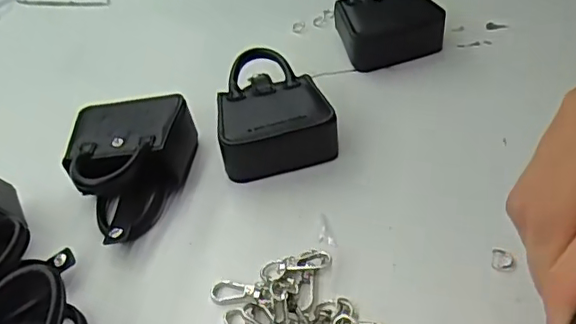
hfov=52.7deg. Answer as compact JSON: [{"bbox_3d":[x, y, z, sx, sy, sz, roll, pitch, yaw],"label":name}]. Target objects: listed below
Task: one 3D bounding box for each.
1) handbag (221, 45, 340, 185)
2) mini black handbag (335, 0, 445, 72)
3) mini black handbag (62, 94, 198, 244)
[{"bbox_3d":[-0.015,-0.036,0.407,0.073,0.039,0.095,-13,42,-7],"label":"handbag"},{"bbox_3d":[0.077,-0.121,0.479,0.076,0.053,0.088,-13,42,-7],"label":"mini black handbag"},{"bbox_3d":[-0.102,0.002,0.375,0.075,0.043,0.108,-7,42,0],"label":"mini black handbag"}]

